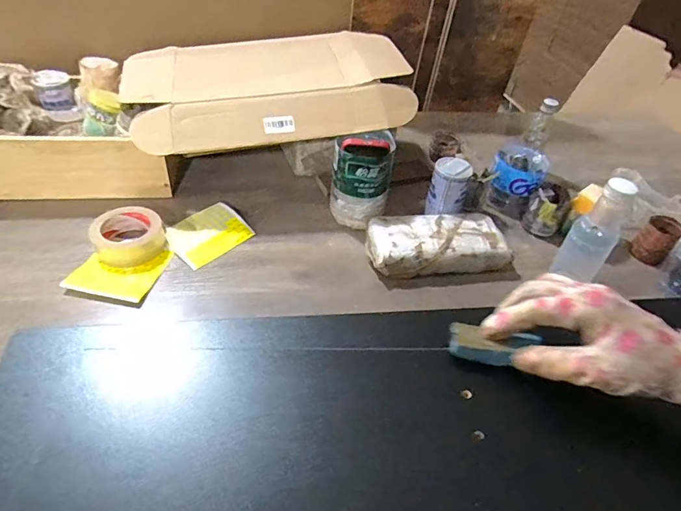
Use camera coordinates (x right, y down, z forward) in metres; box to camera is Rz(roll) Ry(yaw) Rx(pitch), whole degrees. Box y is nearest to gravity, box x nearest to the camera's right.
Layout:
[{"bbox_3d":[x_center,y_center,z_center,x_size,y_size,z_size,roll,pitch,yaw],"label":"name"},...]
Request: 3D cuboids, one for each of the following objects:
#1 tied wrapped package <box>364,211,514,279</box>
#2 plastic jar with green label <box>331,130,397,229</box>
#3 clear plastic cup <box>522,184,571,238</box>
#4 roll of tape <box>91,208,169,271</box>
[{"bbox_3d":[0.168,-0.018,0.767,0.241,0.061,0.116,-6,44,-14],"label":"tied wrapped package"},{"bbox_3d":[0.039,-0.139,0.801,0.107,0.171,0.091,8,43,1],"label":"plastic jar with green label"},{"bbox_3d":[0.392,-0.087,0.847,0.075,0.077,0.075,4,43,-4],"label":"clear plastic cup"},{"bbox_3d":[-0.340,-0.031,0.719,0.110,0.042,0.105,-14,47,-21],"label":"roll of tape"}]

